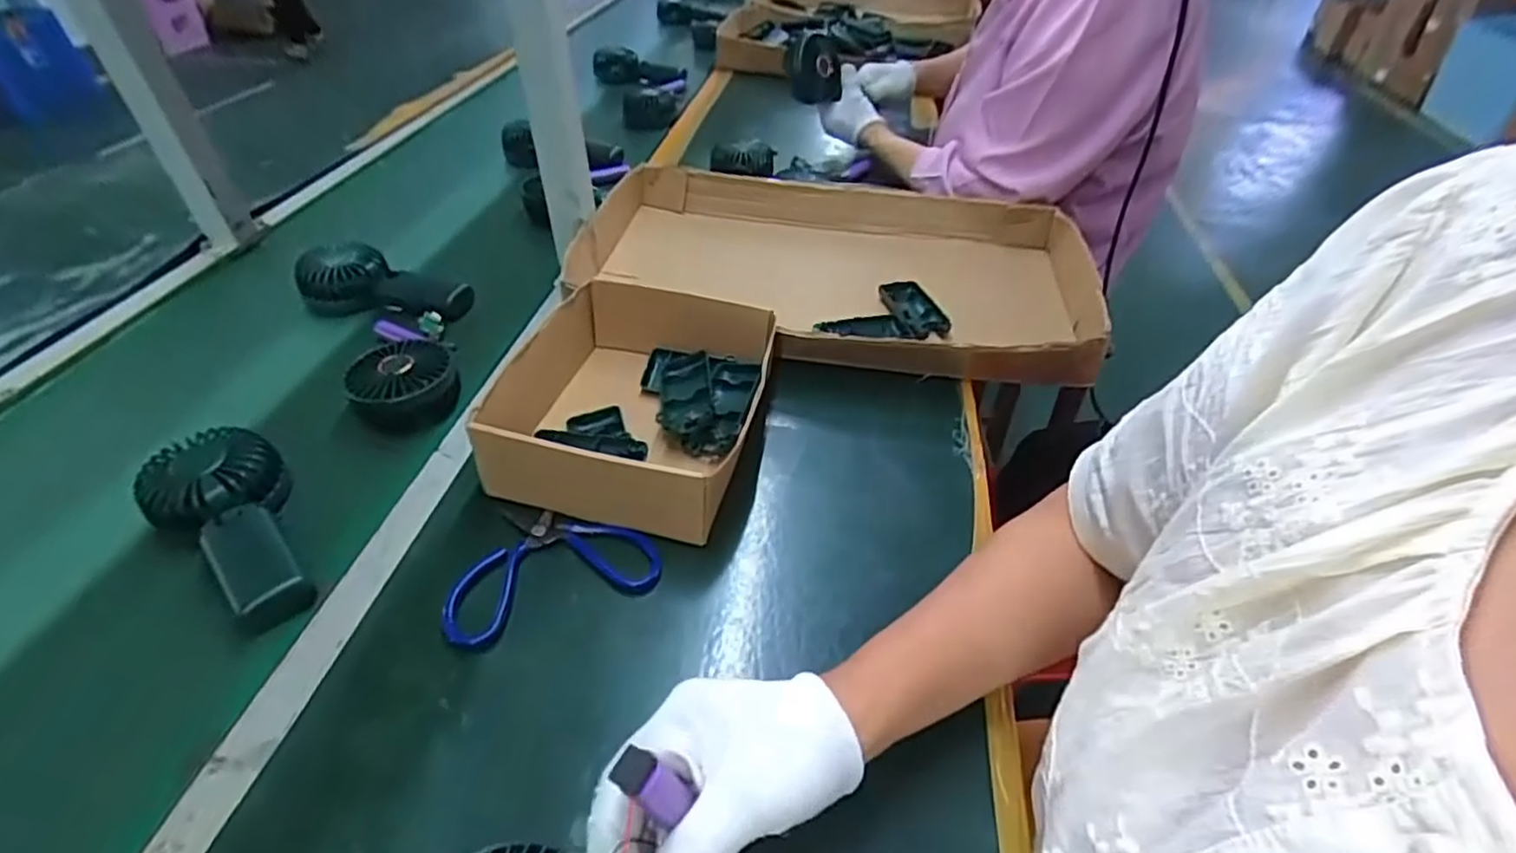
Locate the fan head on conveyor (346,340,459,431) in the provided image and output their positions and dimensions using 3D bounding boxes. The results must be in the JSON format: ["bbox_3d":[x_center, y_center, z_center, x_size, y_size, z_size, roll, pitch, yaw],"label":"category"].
[{"bbox_3d":[-0.301,-0.033,0.592,0.083,0.046,0.067,-23,47,-25],"label":"fan head on conveyor"}]

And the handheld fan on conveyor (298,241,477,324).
[{"bbox_3d":[-0.377,-0.142,0.726,0.175,0.071,0.066,8,42,7],"label":"handheld fan on conveyor"}]

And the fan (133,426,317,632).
[{"bbox_3d":[-0.360,0.063,0.485,0.174,0.052,0.082,31,49,29],"label":"fan"}]

